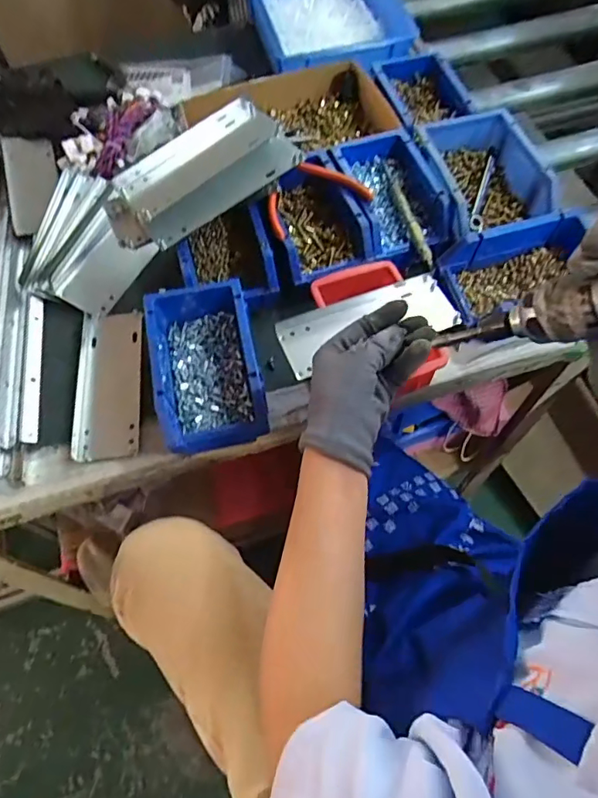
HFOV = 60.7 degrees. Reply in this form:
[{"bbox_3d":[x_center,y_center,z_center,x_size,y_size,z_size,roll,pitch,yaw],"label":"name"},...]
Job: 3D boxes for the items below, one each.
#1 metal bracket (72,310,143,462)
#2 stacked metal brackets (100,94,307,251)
[{"bbox_3d":[-0.208,-0.020,0.556,0.071,0.015,0.181,-7,63,-2],"label":"metal bracket"},{"bbox_3d":[-0.106,-0.238,0.553,0.206,0.054,0.105,-37,68,-15],"label":"stacked metal brackets"}]

